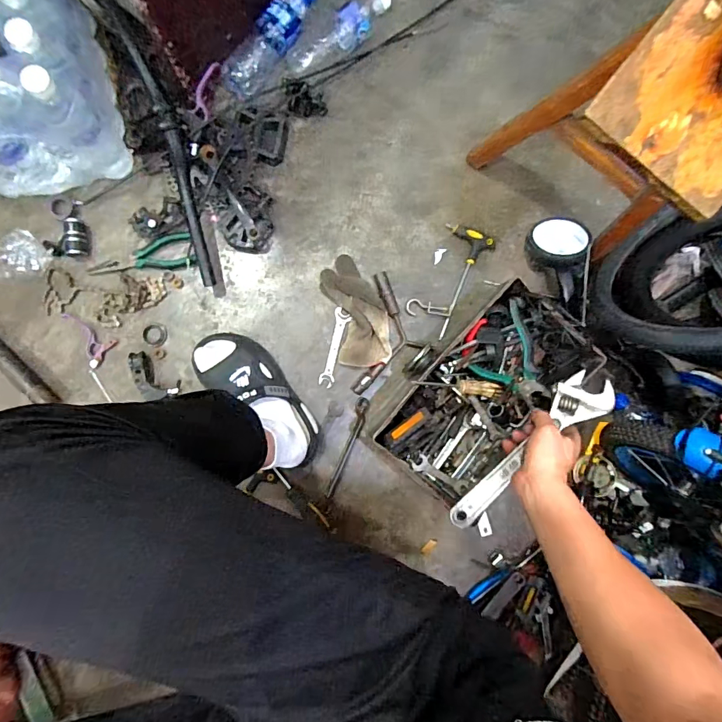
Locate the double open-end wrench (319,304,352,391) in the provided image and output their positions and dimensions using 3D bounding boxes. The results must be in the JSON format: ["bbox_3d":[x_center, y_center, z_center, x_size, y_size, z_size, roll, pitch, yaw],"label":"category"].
[{"bbox_3d":[-0.048,-0.024,0.760,0.029,0.005,0.143,15,88,-4],"label":"double open-end wrench"}]

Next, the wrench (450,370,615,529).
[{"bbox_3d":[0.232,0.123,0.581,0.284,0.025,0.055,-42,92,-3],"label":"wrench"}]

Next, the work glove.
[{"bbox_3d":[-0.006,-0.090,0.754,0.100,0.027,0.200,-14,90,-4],"label":"work glove"}]

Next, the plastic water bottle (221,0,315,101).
[{"bbox_3d":[-0.153,-0.568,0.733,0.061,0.056,0.233,35,87,-3],"label":"plastic water bottle"}]

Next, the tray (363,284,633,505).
[{"bbox_3d":[0.200,0.047,0.716,0.207,0.122,0.349,40,87,-3],"label":"tray"}]

